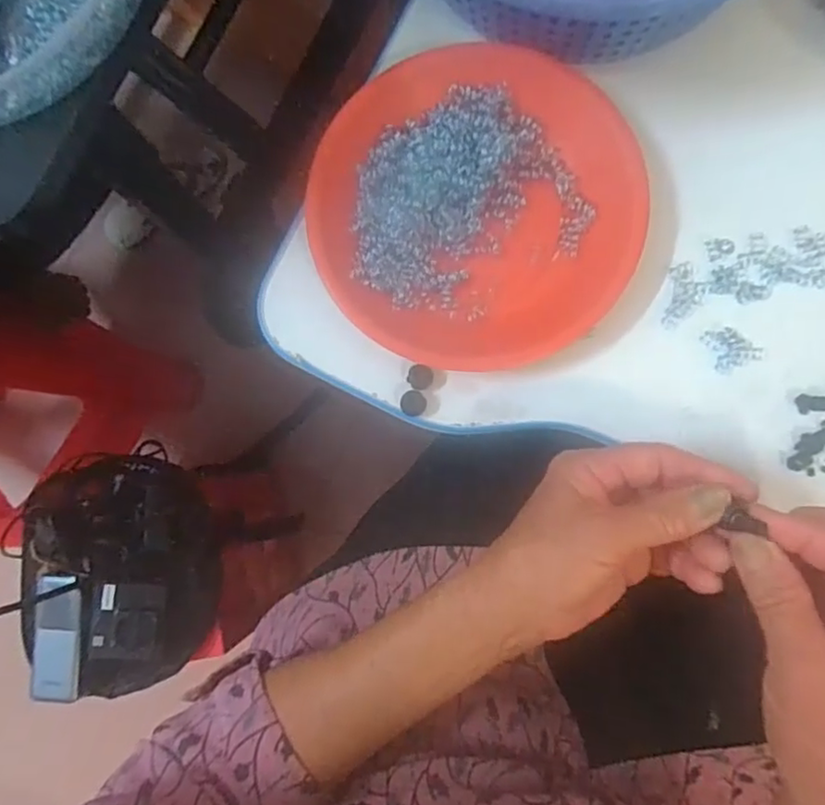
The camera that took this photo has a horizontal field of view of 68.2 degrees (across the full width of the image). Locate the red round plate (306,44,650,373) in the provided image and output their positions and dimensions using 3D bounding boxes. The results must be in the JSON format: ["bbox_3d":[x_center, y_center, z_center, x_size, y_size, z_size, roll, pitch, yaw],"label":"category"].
[{"bbox_3d":[0.038,-0.119,0.371,0.190,0.026,0.189,4,85,5],"label":"red round plate"}]

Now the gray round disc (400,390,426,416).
[{"bbox_3d":[0.001,0.001,0.375,0.016,0.004,0.016,0,84,5],"label":"gray round disc"}]

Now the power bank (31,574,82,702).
[{"bbox_3d":[-0.380,0.252,0.650,0.054,0.016,0.128,-1,84,5],"label":"power bank"}]

